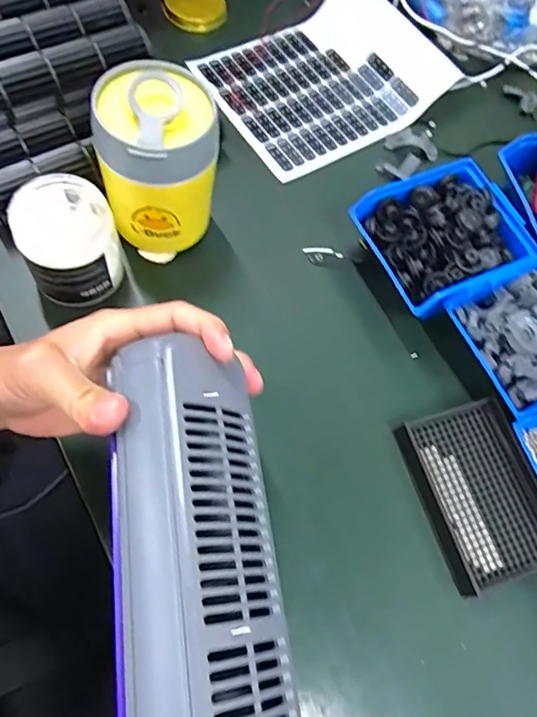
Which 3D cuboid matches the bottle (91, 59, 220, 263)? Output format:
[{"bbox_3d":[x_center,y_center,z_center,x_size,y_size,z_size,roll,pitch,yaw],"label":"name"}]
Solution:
[{"bbox_3d":[-0.090,-0.151,0.435,0.091,0.153,0.083,-3,68,-10],"label":"bottle"}]

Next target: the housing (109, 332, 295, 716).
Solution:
[{"bbox_3d":[-0.030,0.123,0.232,0.077,0.047,0.298,-6,62,-5],"label":"housing"}]

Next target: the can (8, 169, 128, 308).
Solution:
[{"bbox_3d":[-0.159,-0.094,0.422,0.073,0.075,0.078,-13,70,-13],"label":"can"}]

